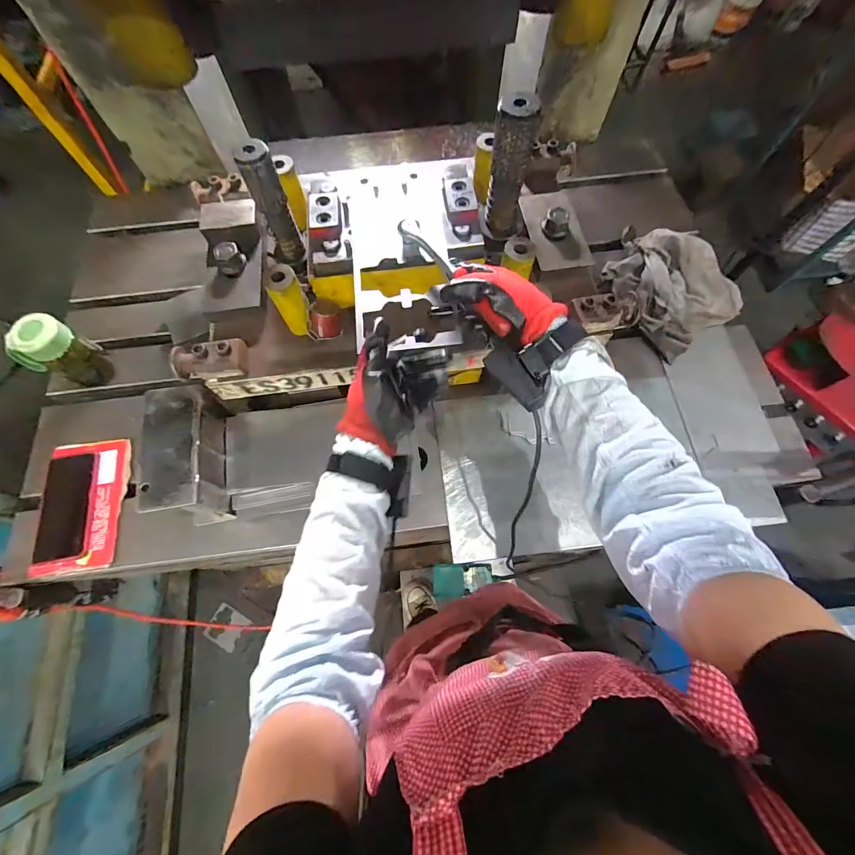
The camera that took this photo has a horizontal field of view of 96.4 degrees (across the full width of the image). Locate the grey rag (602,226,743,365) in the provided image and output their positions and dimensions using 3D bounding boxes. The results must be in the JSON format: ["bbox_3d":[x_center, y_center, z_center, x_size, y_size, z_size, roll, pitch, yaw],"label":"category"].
[{"bbox_3d":[0.424,-0.274,0.684,0.190,0.078,0.254,-33,71,-12],"label":"grey rag"}]

